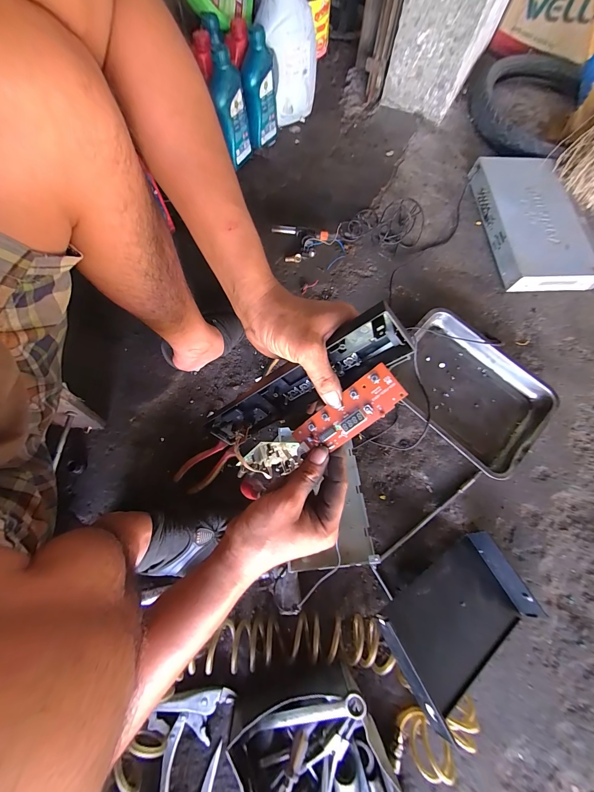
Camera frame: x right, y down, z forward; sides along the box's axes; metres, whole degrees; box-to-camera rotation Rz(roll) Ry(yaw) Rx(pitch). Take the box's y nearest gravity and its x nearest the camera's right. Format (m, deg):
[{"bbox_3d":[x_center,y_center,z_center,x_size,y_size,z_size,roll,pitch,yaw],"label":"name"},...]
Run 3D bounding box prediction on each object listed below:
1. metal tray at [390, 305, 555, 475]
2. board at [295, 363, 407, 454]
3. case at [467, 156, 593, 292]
[{"bbox_3d":[0.394,-0.017,0.679,0.340,0.045,0.277,40,75,10],"label":"metal tray"},{"bbox_3d":[0.050,0.019,0.292,0.115,0.009,0.043,-37,75,21],"label":"board"},{"bbox_3d":[0.671,-0.500,0.835,0.261,0.061,0.445,-7,73,-4],"label":"case"}]

